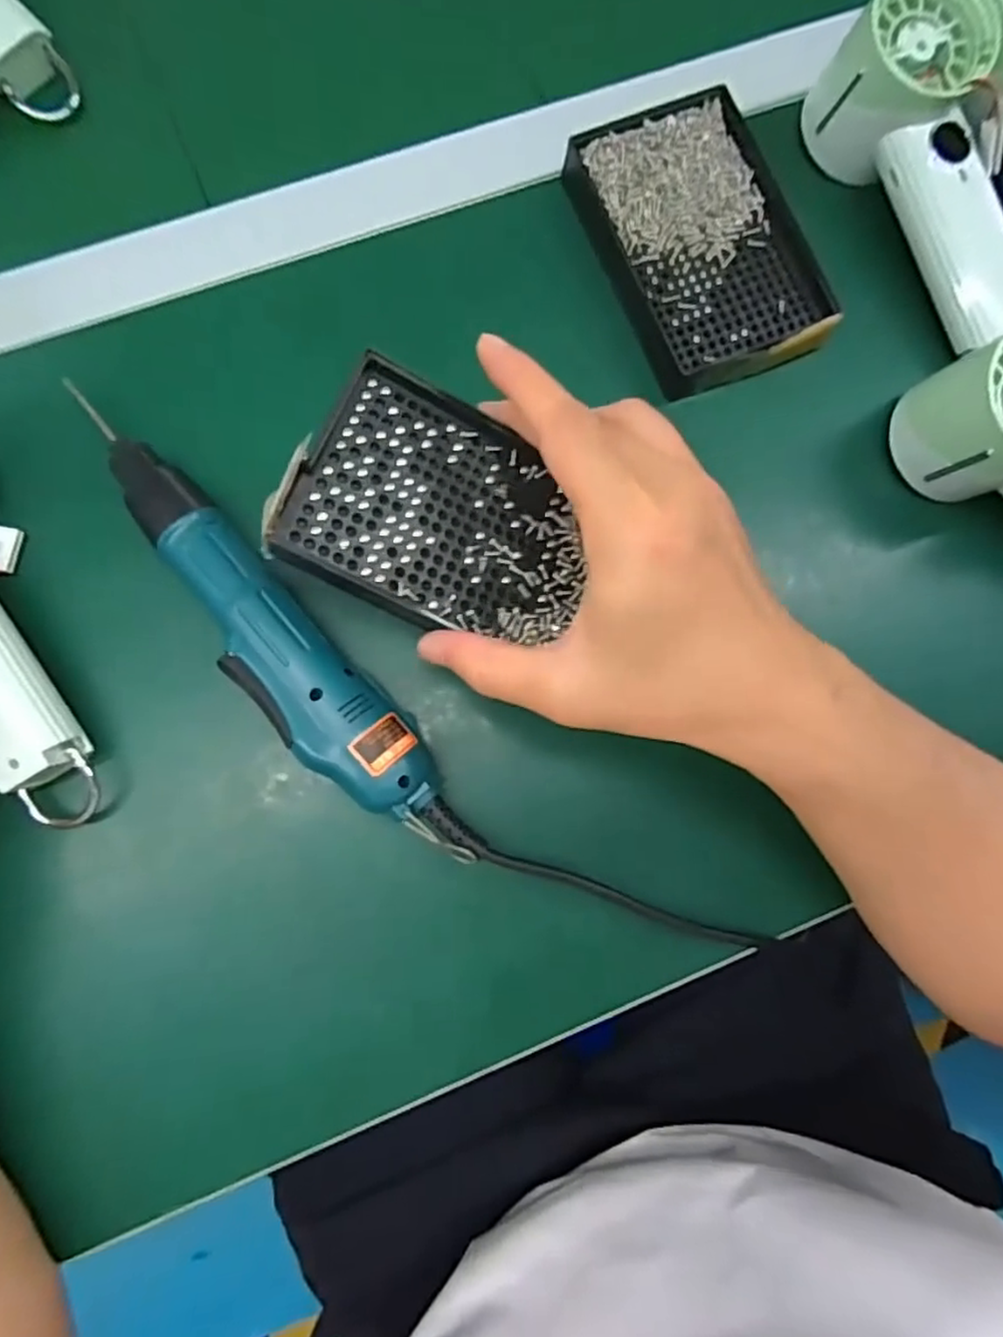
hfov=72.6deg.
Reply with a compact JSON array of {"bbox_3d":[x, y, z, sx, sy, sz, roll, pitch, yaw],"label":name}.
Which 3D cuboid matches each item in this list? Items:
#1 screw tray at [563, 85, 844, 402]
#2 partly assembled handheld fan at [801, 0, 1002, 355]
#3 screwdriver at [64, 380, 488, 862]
[{"bbox_3d":[0.101,-0.213,0.342,0.091,0.017,0.139,-23,84,-5],"label":"screw tray"},{"bbox_3d":[0.215,-0.245,0.342,0.063,0.058,0.166,-27,97,-6],"label":"partly assembled handheld fan"},{"bbox_3d":[-0.098,-0.007,0.304,0.042,0.039,0.238,-42,86,-7],"label":"screwdriver"}]

